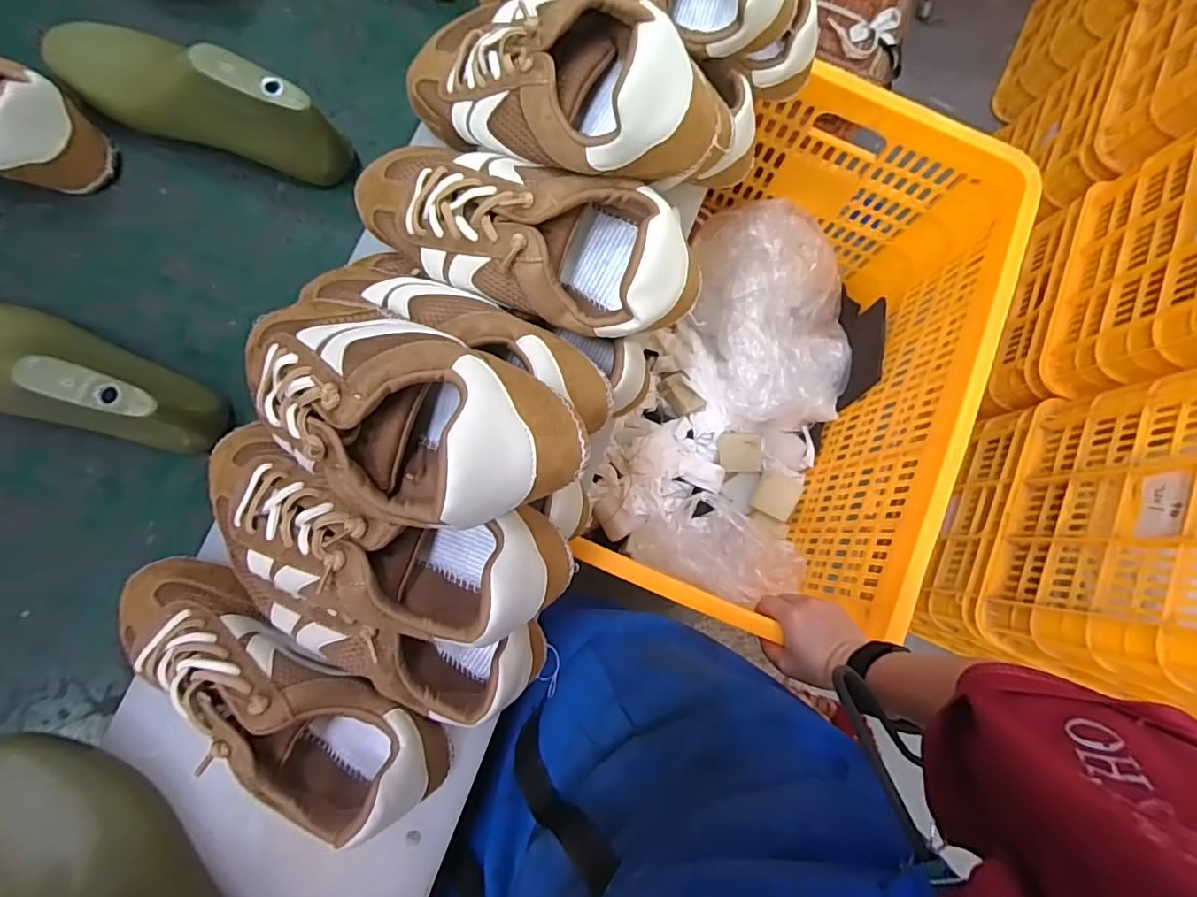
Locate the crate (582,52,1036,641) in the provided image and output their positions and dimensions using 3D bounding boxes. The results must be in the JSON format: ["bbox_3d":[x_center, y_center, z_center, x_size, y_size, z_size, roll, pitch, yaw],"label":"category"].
[{"bbox_3d":[0.237,-0.098,0.729,0.315,0.315,0.568,23,81,-2],"label":"crate"}]

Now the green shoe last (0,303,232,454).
[{"bbox_3d":[-0.392,-0.057,0.404,0.218,0.094,0.083,13,81,-3],"label":"green shoe last"}]

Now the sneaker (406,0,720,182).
[{"bbox_3d":[-0.040,-0.232,0.353,0.232,0.073,0.099,29,80,26],"label":"sneaker"}]

